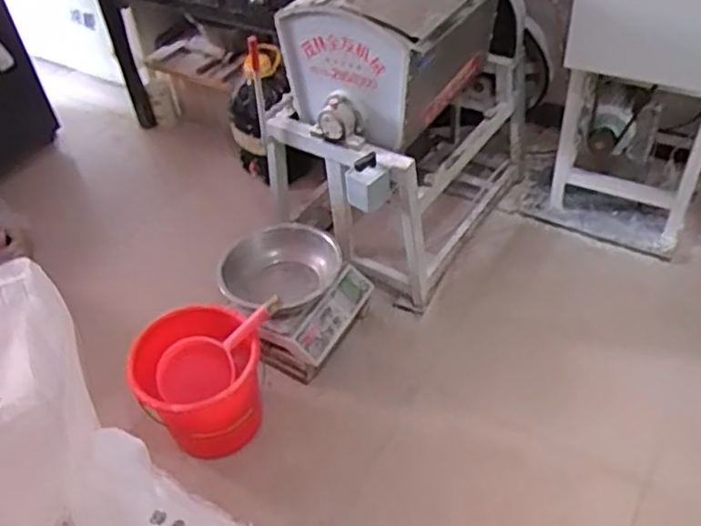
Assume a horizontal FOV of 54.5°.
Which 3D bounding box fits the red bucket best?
[{"bbox_3d":[-0.377,0.298,1.685,0.312,0.277,0.285,-3,45,3],"label":"red bucket"}]

